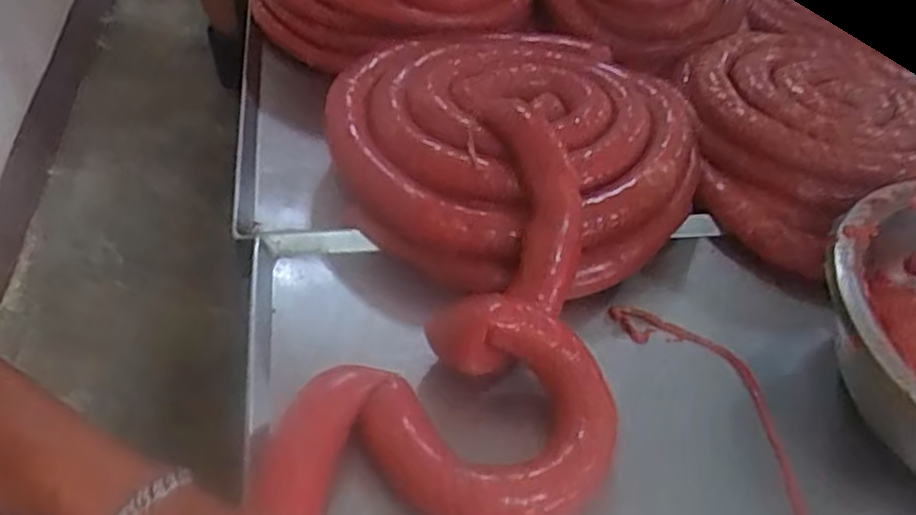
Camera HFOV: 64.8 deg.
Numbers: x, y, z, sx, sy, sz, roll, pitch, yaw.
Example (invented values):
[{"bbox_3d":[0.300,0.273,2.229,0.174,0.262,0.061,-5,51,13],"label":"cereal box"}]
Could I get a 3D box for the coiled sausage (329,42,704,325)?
[{"bbox_3d":[0.052,-0.105,0.666,0.296,0.101,0.310,3,45,-3],"label":"coiled sausage"}]

